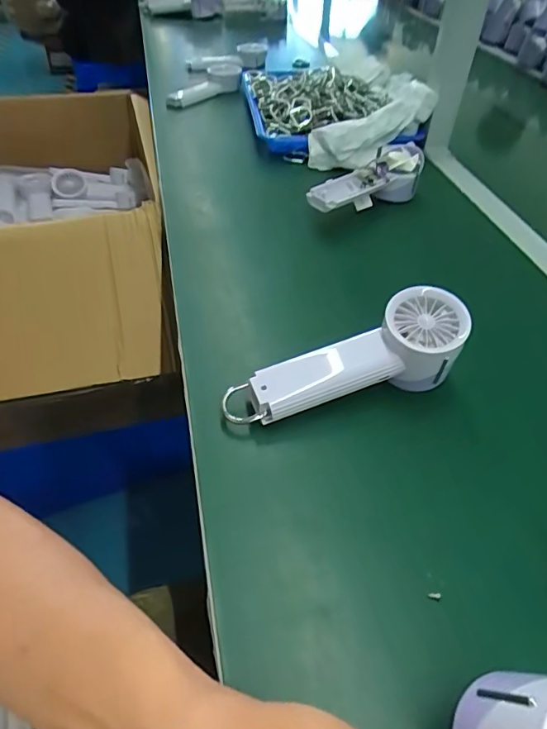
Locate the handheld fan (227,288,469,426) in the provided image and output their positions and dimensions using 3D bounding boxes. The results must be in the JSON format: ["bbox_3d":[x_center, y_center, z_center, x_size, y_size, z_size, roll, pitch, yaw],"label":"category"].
[{"bbox_3d":[0.057,0.007,0.387,0.196,0.064,0.058,-21,49,-3],"label":"handheld fan"}]

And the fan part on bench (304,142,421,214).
[{"bbox_3d":[0.117,-0.219,0.600,0.063,0.050,0.170,35,54,28],"label":"fan part on bench"}]

